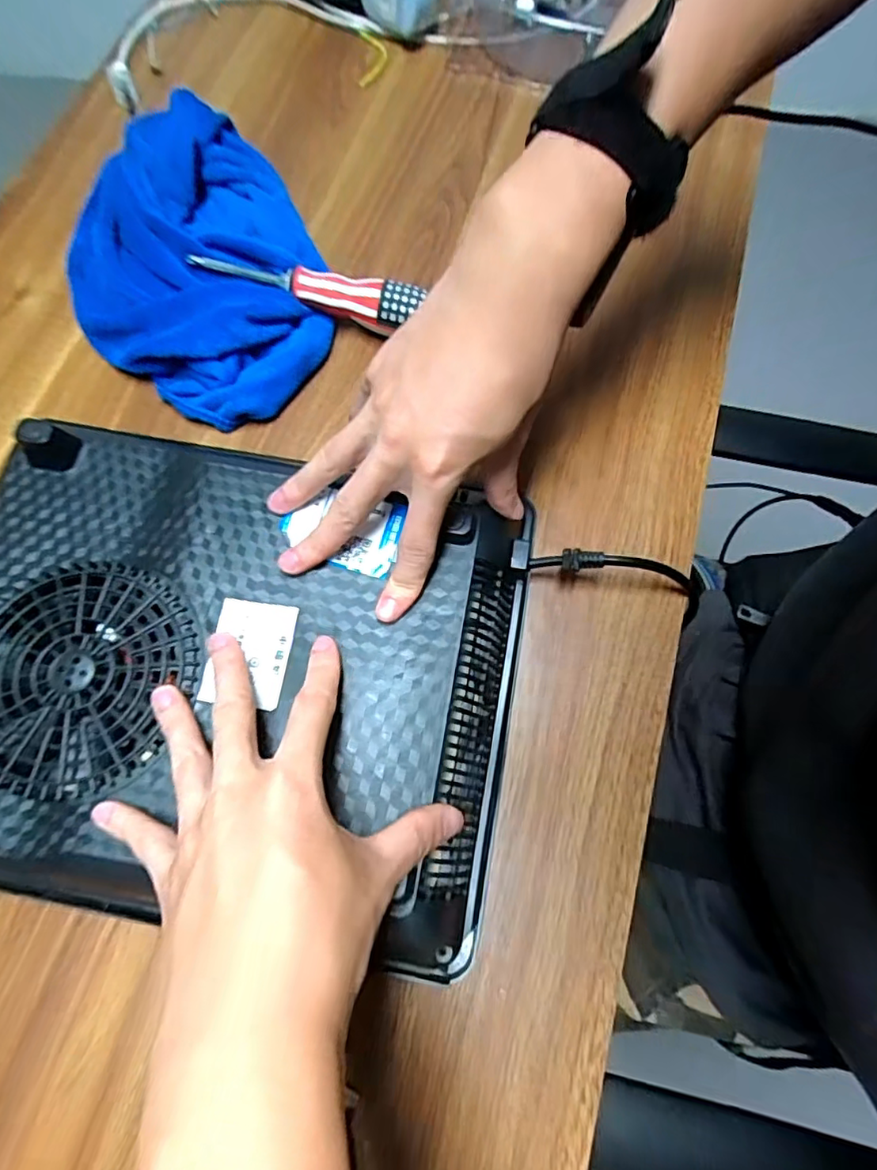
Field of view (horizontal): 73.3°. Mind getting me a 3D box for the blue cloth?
[{"bbox_3d":[-0.182,-0.238,0.438,0.170,0.048,0.270,-22,71,-8],"label":"blue cloth"}]

